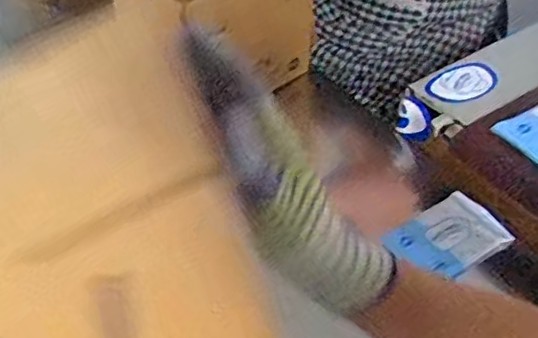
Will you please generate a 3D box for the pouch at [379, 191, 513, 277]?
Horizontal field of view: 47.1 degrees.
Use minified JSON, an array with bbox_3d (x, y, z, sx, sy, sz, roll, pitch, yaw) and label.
[{"bbox_3d":[0.203,0.072,0.684,0.126,0.026,0.082,-28,50,-22],"label":"pouch"}]

